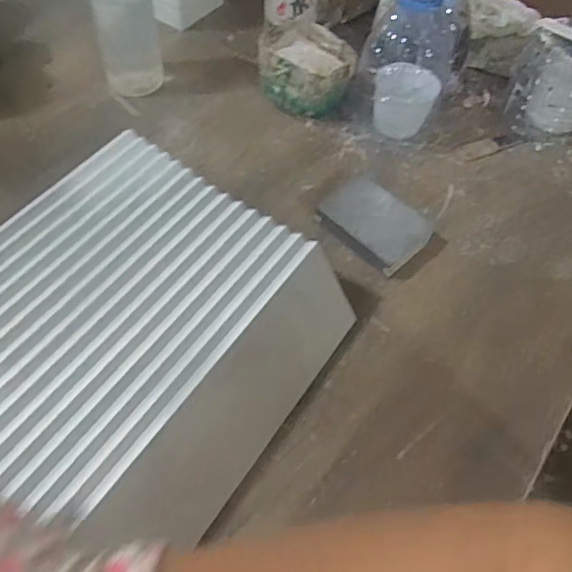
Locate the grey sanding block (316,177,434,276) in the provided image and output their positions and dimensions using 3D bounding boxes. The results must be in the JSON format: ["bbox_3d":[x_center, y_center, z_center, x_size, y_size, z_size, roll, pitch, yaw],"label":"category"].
[{"bbox_3d":[0.087,-0.061,0.555,0.075,0.024,0.100,-37,66,-25],"label":"grey sanding block"}]

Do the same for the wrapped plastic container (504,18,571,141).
[{"bbox_3d":[0.308,-0.230,0.633,0.104,0.105,0.081,27,58,13],"label":"wrapped plastic container"}]

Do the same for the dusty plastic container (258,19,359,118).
[{"bbox_3d":[0.020,-0.241,0.643,0.112,0.068,0.086,41,62,21],"label":"dusty plastic container"}]

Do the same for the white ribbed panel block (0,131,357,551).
[{"bbox_3d":[-0.201,0.132,0.365,0.255,0.072,0.550,31,60,15],"label":"white ribbed panel block"}]

